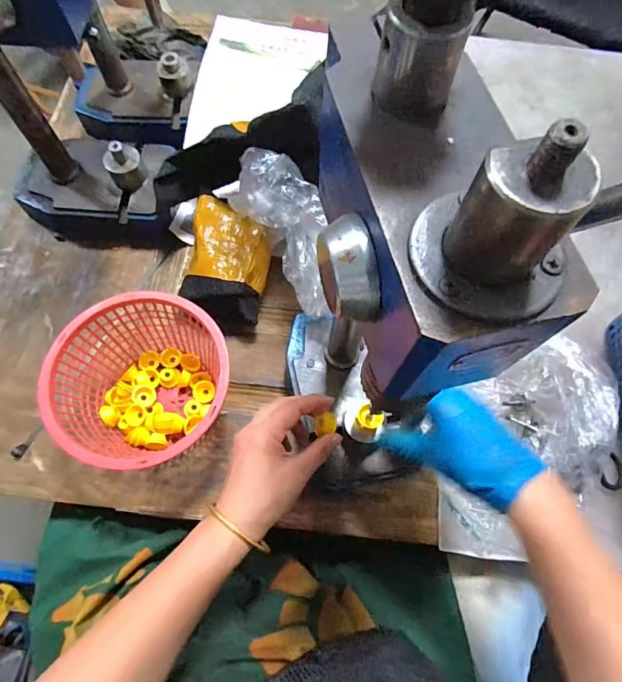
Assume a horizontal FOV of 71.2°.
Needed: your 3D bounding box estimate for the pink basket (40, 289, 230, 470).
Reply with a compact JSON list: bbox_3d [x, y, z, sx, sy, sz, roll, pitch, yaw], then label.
[{"bbox_3d":[-0.166,0.045,0.448,0.162,0.112,0.156,1,69,-2],"label":"pink basket"}]

